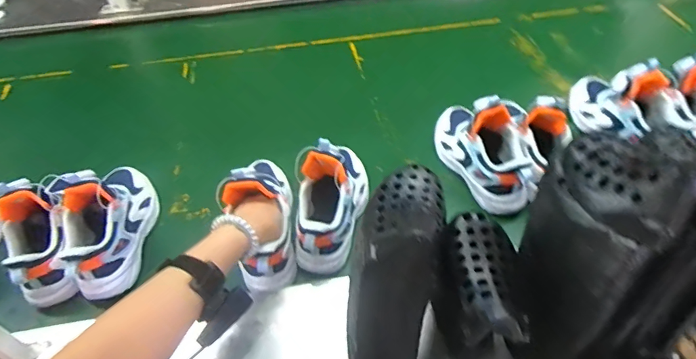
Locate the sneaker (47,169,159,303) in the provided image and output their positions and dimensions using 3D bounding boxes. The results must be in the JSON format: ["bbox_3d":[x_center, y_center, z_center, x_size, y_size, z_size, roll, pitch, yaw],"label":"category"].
[{"bbox_3d":[-0.345,0.043,0.643,0.080,0.120,0.218,-4,48,-1],"label":"sneaker"}]

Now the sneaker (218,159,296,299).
[{"bbox_3d":[-0.125,0.034,0.628,0.081,0.125,0.215,-8,48,-4],"label":"sneaker"}]

